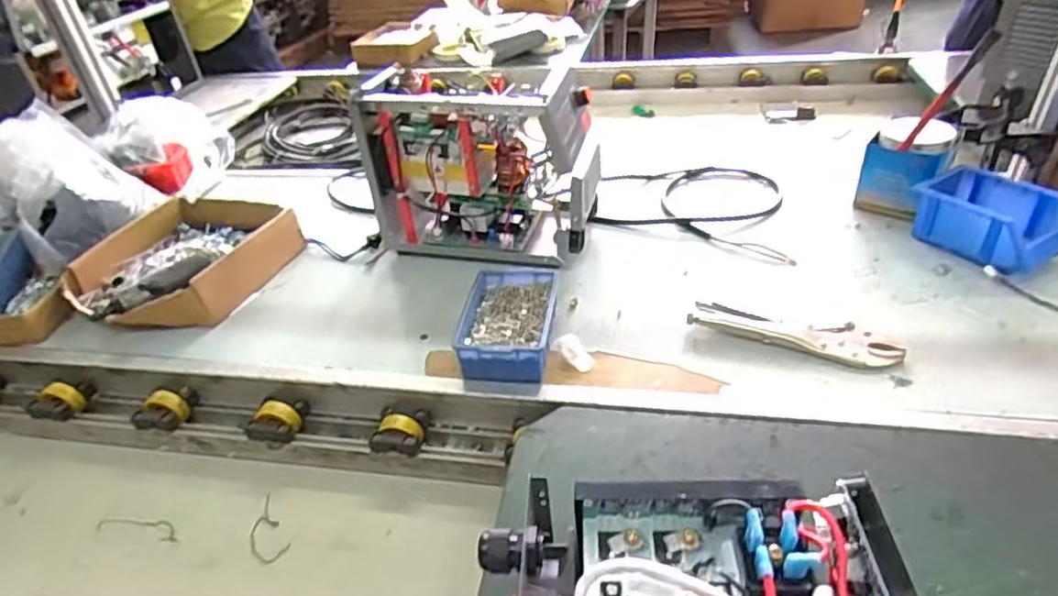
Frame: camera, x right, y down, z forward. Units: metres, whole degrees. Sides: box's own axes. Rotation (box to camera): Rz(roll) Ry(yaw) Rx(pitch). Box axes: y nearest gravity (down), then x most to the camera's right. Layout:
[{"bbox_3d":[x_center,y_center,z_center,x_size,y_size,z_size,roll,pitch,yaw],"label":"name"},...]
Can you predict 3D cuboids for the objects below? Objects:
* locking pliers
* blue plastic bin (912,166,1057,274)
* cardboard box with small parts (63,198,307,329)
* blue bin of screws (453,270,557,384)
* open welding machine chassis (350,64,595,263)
[{"bbox_3d":[0.288,0.037,0.681,0.213,0.011,0.051,14,40,24],"label":"locking pliers"},{"bbox_3d":[0.575,-0.095,0.777,0.115,0.070,0.158,-21,39,-20],"label":"blue plastic bin"},{"bbox_3d":[-0.474,-0.059,0.880,0.236,0.060,0.287,8,38,18],"label":"cardboard box with small parts"},{"bbox_3d":[-0.021,0.029,0.707,0.099,0.051,0.148,1,37,8],"label":"blue bin of screws"},{"bbox_3d":[-0.056,-0.170,0.833,0.300,0.225,0.132,6,38,14],"label":"open welding machine chassis"}]

